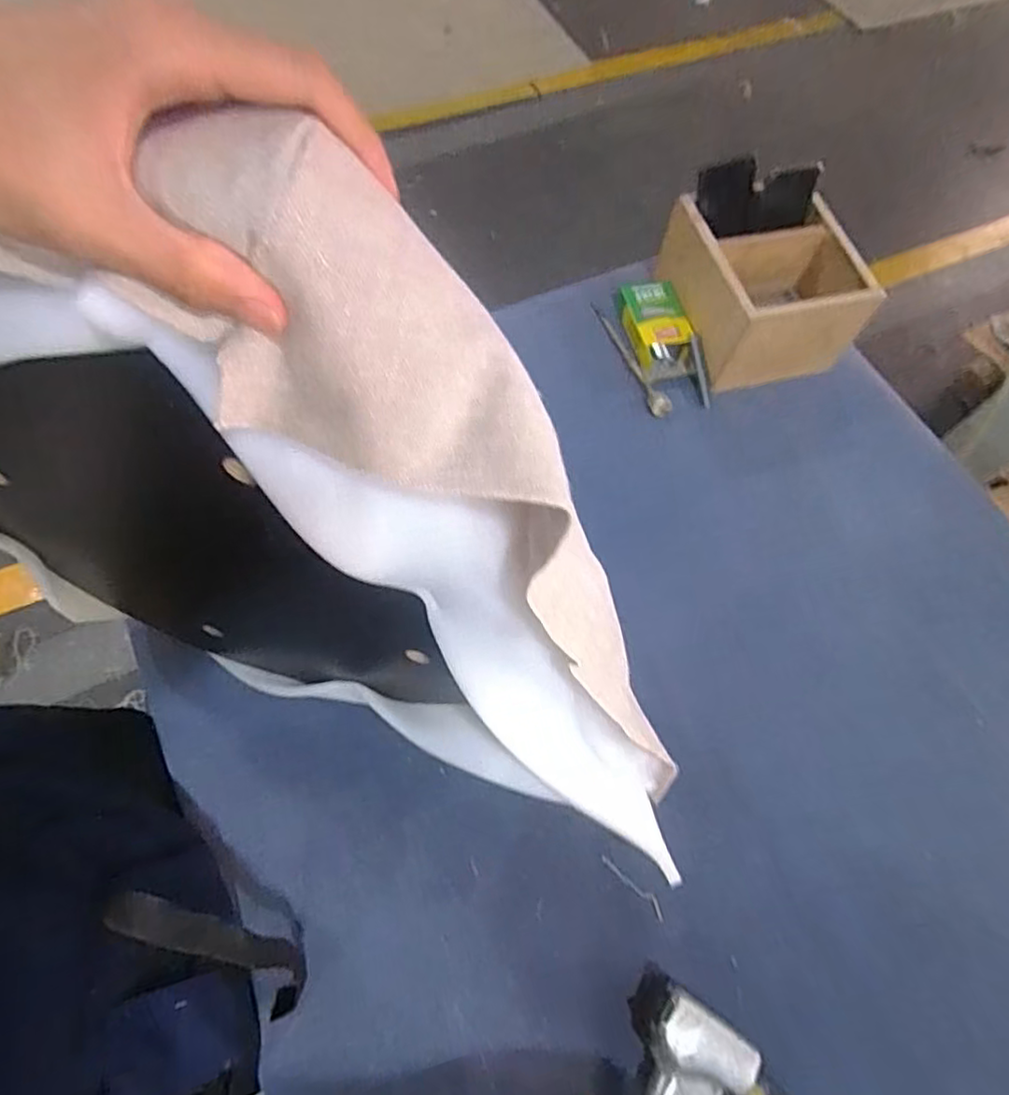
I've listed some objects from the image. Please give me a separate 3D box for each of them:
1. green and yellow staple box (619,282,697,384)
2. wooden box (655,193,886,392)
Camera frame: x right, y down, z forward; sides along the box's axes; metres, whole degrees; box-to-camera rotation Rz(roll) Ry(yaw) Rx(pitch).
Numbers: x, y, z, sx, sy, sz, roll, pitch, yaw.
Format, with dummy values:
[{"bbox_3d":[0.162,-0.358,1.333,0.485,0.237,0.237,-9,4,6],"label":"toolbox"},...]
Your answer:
[{"bbox_3d":[0.208,-0.295,0.865,0.081,0.028,0.145,-8,66,-8],"label":"green and yellow staple box"},{"bbox_3d":[0.337,-0.347,0.842,0.207,0.123,0.224,-9,66,-8],"label":"wooden box"}]

